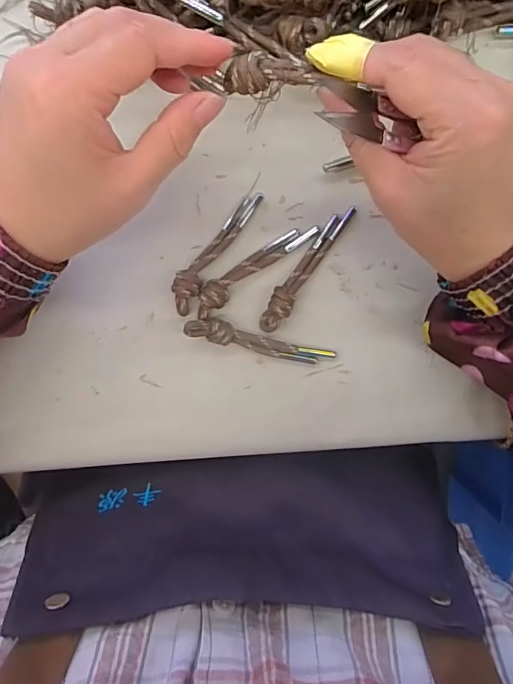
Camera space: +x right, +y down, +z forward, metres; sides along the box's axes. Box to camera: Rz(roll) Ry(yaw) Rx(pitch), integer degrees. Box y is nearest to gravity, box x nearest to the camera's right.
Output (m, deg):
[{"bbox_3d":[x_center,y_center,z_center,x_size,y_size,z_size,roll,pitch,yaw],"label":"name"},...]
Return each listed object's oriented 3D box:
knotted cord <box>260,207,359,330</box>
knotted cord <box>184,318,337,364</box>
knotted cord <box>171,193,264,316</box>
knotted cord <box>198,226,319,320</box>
[{"bbox_3d":[0.030,-0.045,0.290,0.016,0.016,0.089,32,96,-1],"label":"knotted cord"},{"bbox_3d":[0.003,0.001,0.292,0.090,0.019,0.014,16,96,0],"label":"knotted cord"},{"bbox_3d":[-0.027,-0.057,0.291,0.017,0.017,0.086,34,96,-2],"label":"knotted cord"},{"bbox_3d":[-0.001,-0.045,0.291,0.088,0.018,0.016,-34,94,5],"label":"knotted cord"}]

